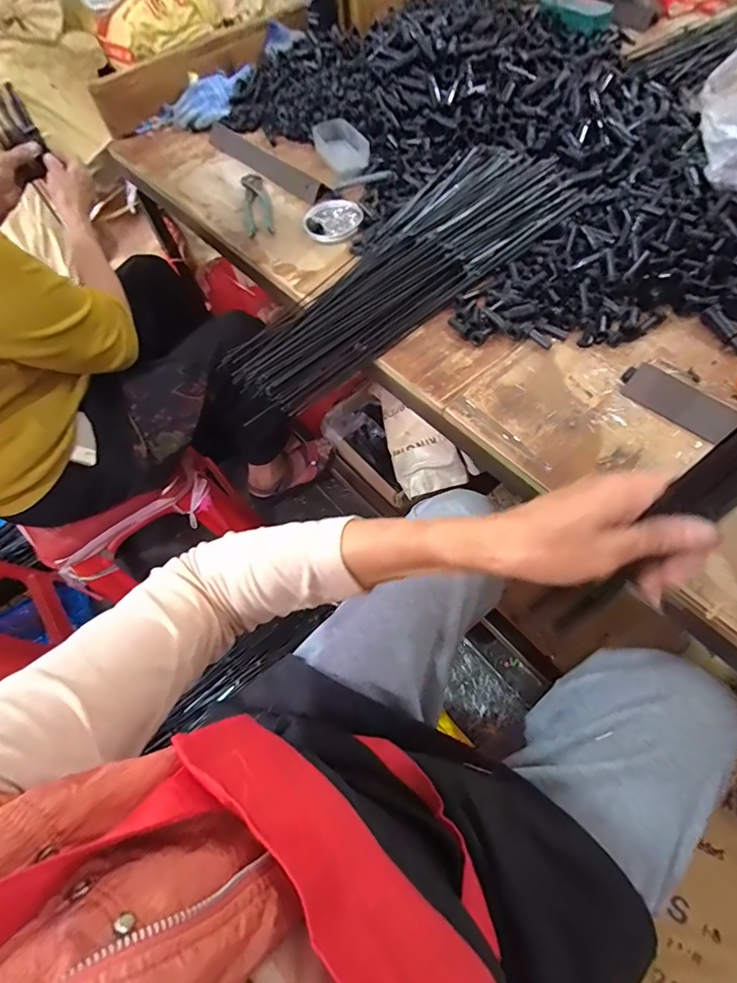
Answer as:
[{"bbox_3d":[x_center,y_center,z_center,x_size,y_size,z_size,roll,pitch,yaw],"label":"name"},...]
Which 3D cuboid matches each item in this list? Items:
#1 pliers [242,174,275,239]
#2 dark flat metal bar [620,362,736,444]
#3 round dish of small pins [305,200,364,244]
[{"bbox_3d":[-0.183,-0.474,0.740,0.040,0.011,0.168,-12,62,-2],"label":"pliers"},{"bbox_3d":[0.376,-0.064,0.469,0.218,0.012,0.040,41,109,25],"label":"dark flat metal bar"},{"bbox_3d":[-0.054,-0.422,0.706,0.088,0.016,0.088,-2,63,3],"label":"round dish of small pins"}]

